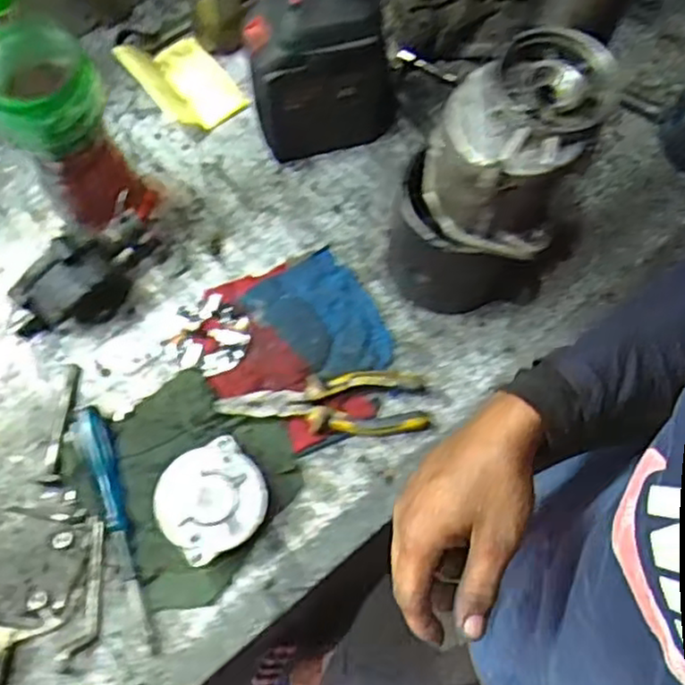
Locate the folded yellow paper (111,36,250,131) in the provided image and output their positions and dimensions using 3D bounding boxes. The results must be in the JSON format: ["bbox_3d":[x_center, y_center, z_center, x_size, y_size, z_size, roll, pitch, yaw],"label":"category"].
[{"bbox_3d":[-0.158,-0.266,0.709,0.086,0.042,0.110,-38,75,-16],"label":"folded yellow paper"}]

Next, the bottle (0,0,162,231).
[{"bbox_3d":[-0.210,-0.173,0.548,0.074,0.274,0.084,-11,69,-7],"label":"bottle"}]

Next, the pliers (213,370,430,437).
[{"bbox_3d":[-0.014,0.057,0.601,0.171,0.020,0.055,-8,69,-6],"label":"pliers"}]

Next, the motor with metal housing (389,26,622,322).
[{"bbox_3d":[0.109,-0.115,0.556,0.107,0.236,0.109,1,68,-2],"label":"motor with metal housing"}]

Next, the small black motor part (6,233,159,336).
[{"bbox_3d":[-0.220,-0.057,0.607,0.140,0.087,0.051,-41,76,-17],"label":"small black motor part"}]

